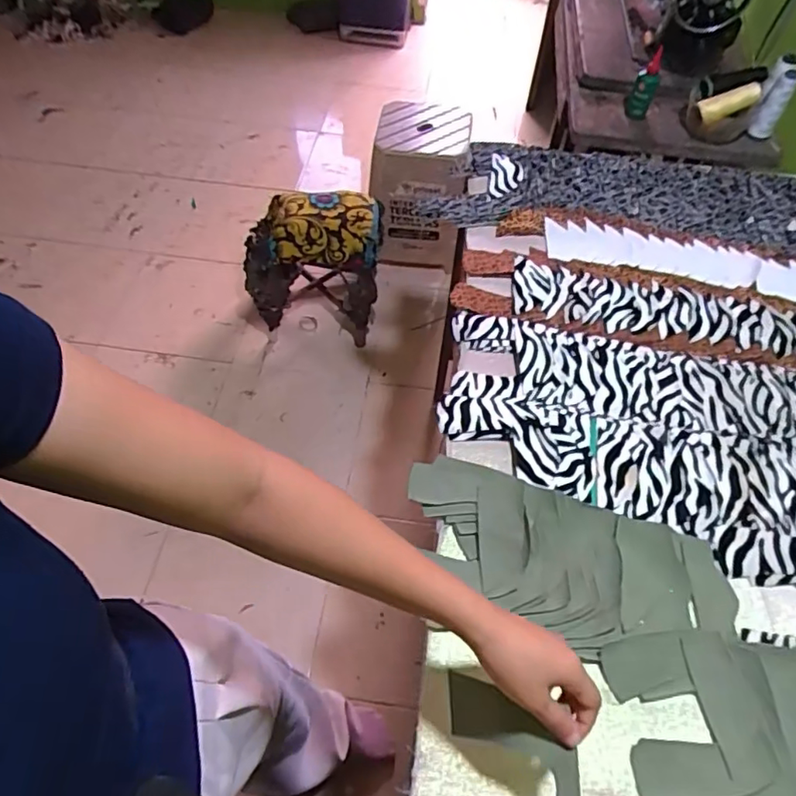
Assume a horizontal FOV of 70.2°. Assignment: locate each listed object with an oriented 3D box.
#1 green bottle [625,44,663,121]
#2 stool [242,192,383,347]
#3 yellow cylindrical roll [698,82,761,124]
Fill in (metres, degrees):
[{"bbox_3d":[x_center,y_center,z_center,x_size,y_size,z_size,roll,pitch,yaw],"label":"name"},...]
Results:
[{"bbox_3d":[0.466,-0.588,1.067,0.049,0.099,0.063,8,55,3],"label":"green bottle"},{"bbox_3d":[-0.233,-0.382,1.612,0.414,0.353,0.263,5,55,1],"label":"stool"},{"bbox_3d":[0.606,-0.538,1.033,0.108,0.033,0.032,-19,57,5],"label":"yellow cylindrical roll"}]

